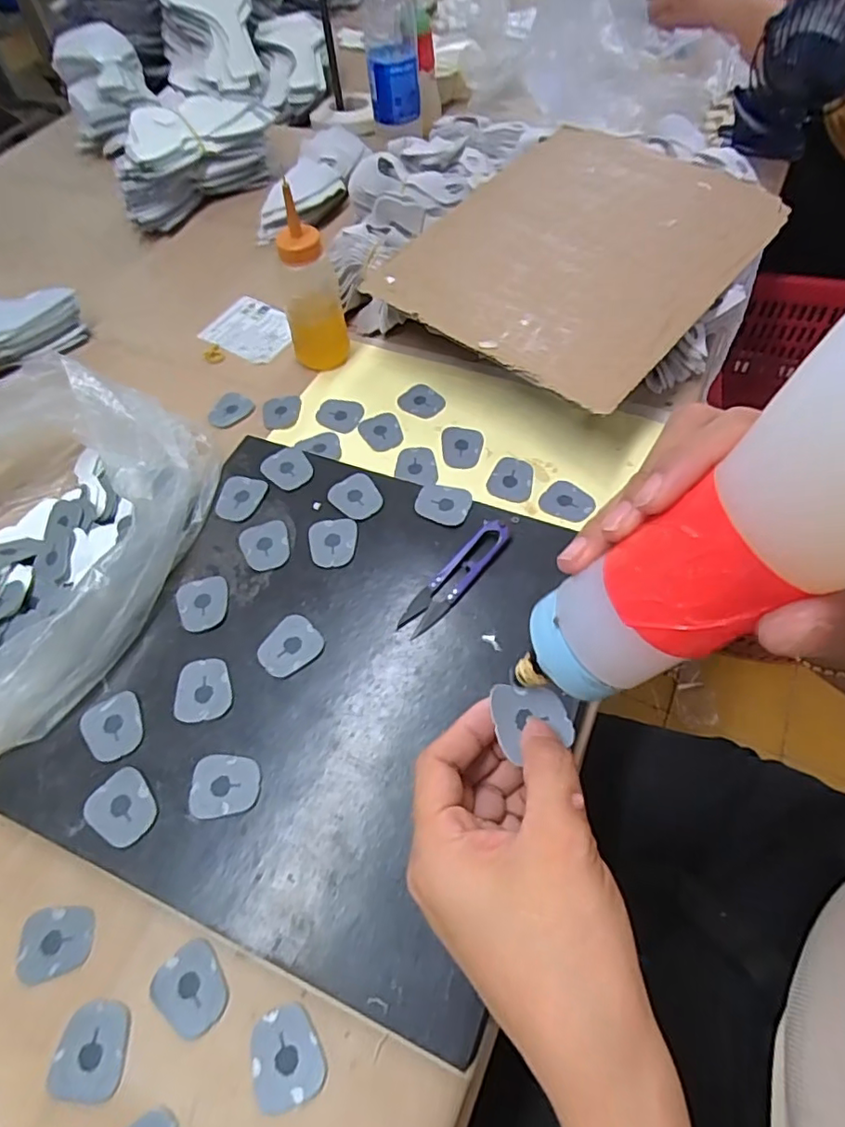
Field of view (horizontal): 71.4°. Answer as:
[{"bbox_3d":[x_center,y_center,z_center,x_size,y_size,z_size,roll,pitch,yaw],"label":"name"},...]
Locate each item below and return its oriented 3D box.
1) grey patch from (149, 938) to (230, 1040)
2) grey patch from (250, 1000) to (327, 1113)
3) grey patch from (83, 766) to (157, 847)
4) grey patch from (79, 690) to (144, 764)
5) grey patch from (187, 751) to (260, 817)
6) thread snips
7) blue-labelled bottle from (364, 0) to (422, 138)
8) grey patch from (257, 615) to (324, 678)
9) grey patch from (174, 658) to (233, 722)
[{"bbox_3d":[-0.119,0.219,0.302,0.039,0.004,0.033,37,65,24],"label":"grey patch"},{"bbox_3d":[-0.066,0.239,0.286,0.033,0.004,0.039,-21,58,-11],"label":"grey patch"},{"bbox_3d":[-0.168,0.136,0.327,0.038,0.004,0.033,38,66,24],"label":"grey patch"},{"bbox_3d":[-0.186,0.098,0.352,0.033,0.004,0.039,-29,60,-15],"label":"grey patch"},{"bbox_3d":[-0.112,0.124,0.331,0.038,0.004,0.033,-3,56,1],"label":"grey patch"},{"bbox_3d":[0.023,0.008,0.389,0.022,0.013,0.097,34,64,23],"label":"thread snips"},{"bbox_3d":[-0.037,-0.638,0.742,0.066,0.159,0.062,-3,56,1],"label":"blue-labelled bottle"},{"bbox_3d":[-0.084,0.052,0.371,0.038,0.004,0.032,-41,63,-21],"label":"grey patch"},{"bbox_3d":[-0.135,0.077,0.361,0.034,0.004,0.038,-9,56,-3],"label":"grey patch"}]

